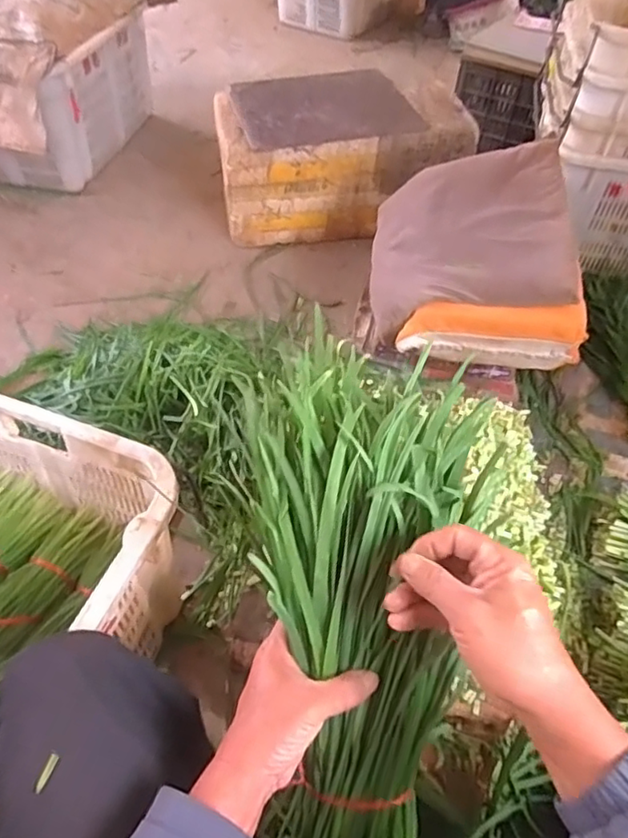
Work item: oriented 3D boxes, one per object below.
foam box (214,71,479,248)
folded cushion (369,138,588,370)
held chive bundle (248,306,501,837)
[{"bbox_3d":[0.062,-0.705,1.630,0.628,0.318,0.359,-6,51,-6],"label":"foam box"},{"bbox_3d":[0.299,-0.324,1.139,0.359,0.204,0.406,3,51,1],"label":"folded cushion"},{"bbox_3d":[0.045,0.172,0.496,0.191,0.092,0.480,2,91,0],"label":"held chive bundle"}]

